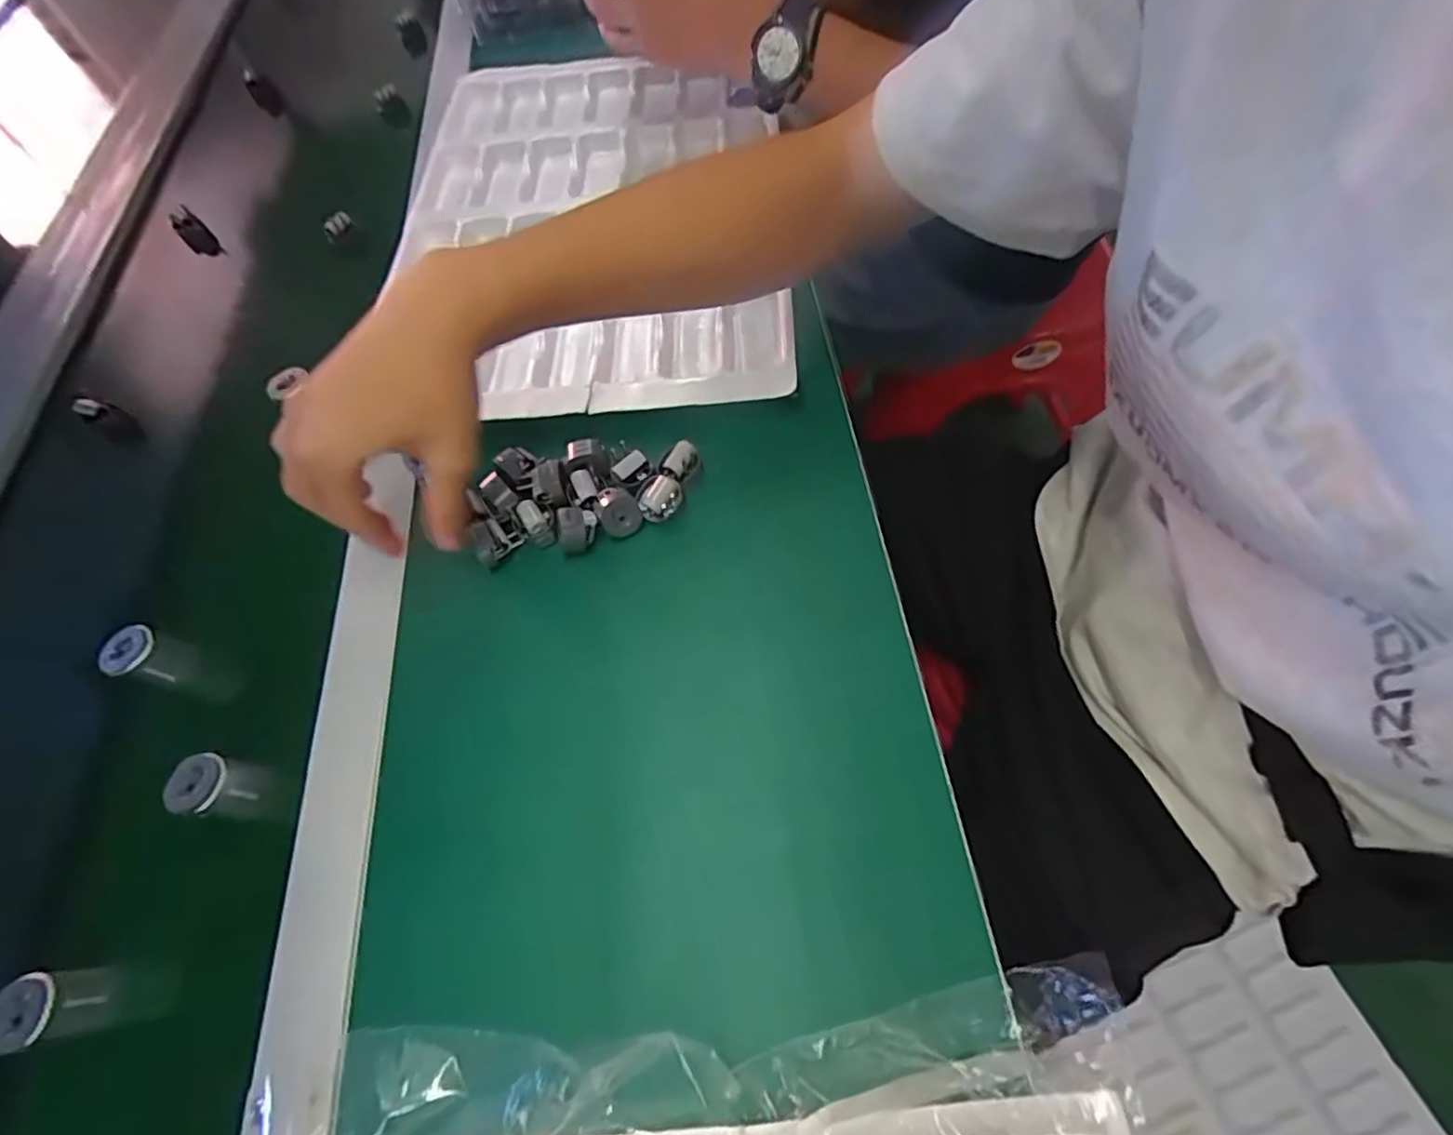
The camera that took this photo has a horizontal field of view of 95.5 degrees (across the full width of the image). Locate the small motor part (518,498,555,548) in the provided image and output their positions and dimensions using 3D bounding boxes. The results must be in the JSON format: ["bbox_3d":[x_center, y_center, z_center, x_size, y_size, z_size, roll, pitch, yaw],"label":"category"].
[{"bbox_3d":[-0.120,-0.028,0.417,0.018,0.019,0.025,-32,62,-9],"label":"small motor part"}]

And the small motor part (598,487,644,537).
[{"bbox_3d":[-0.067,-0.035,0.409,0.025,0.028,0.016,-18,32,-10],"label":"small motor part"}]

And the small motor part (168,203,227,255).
[{"bbox_3d":[-0.518,-0.326,0.642,0.026,0.048,0.019,-41,64,-13],"label":"small motor part"}]

